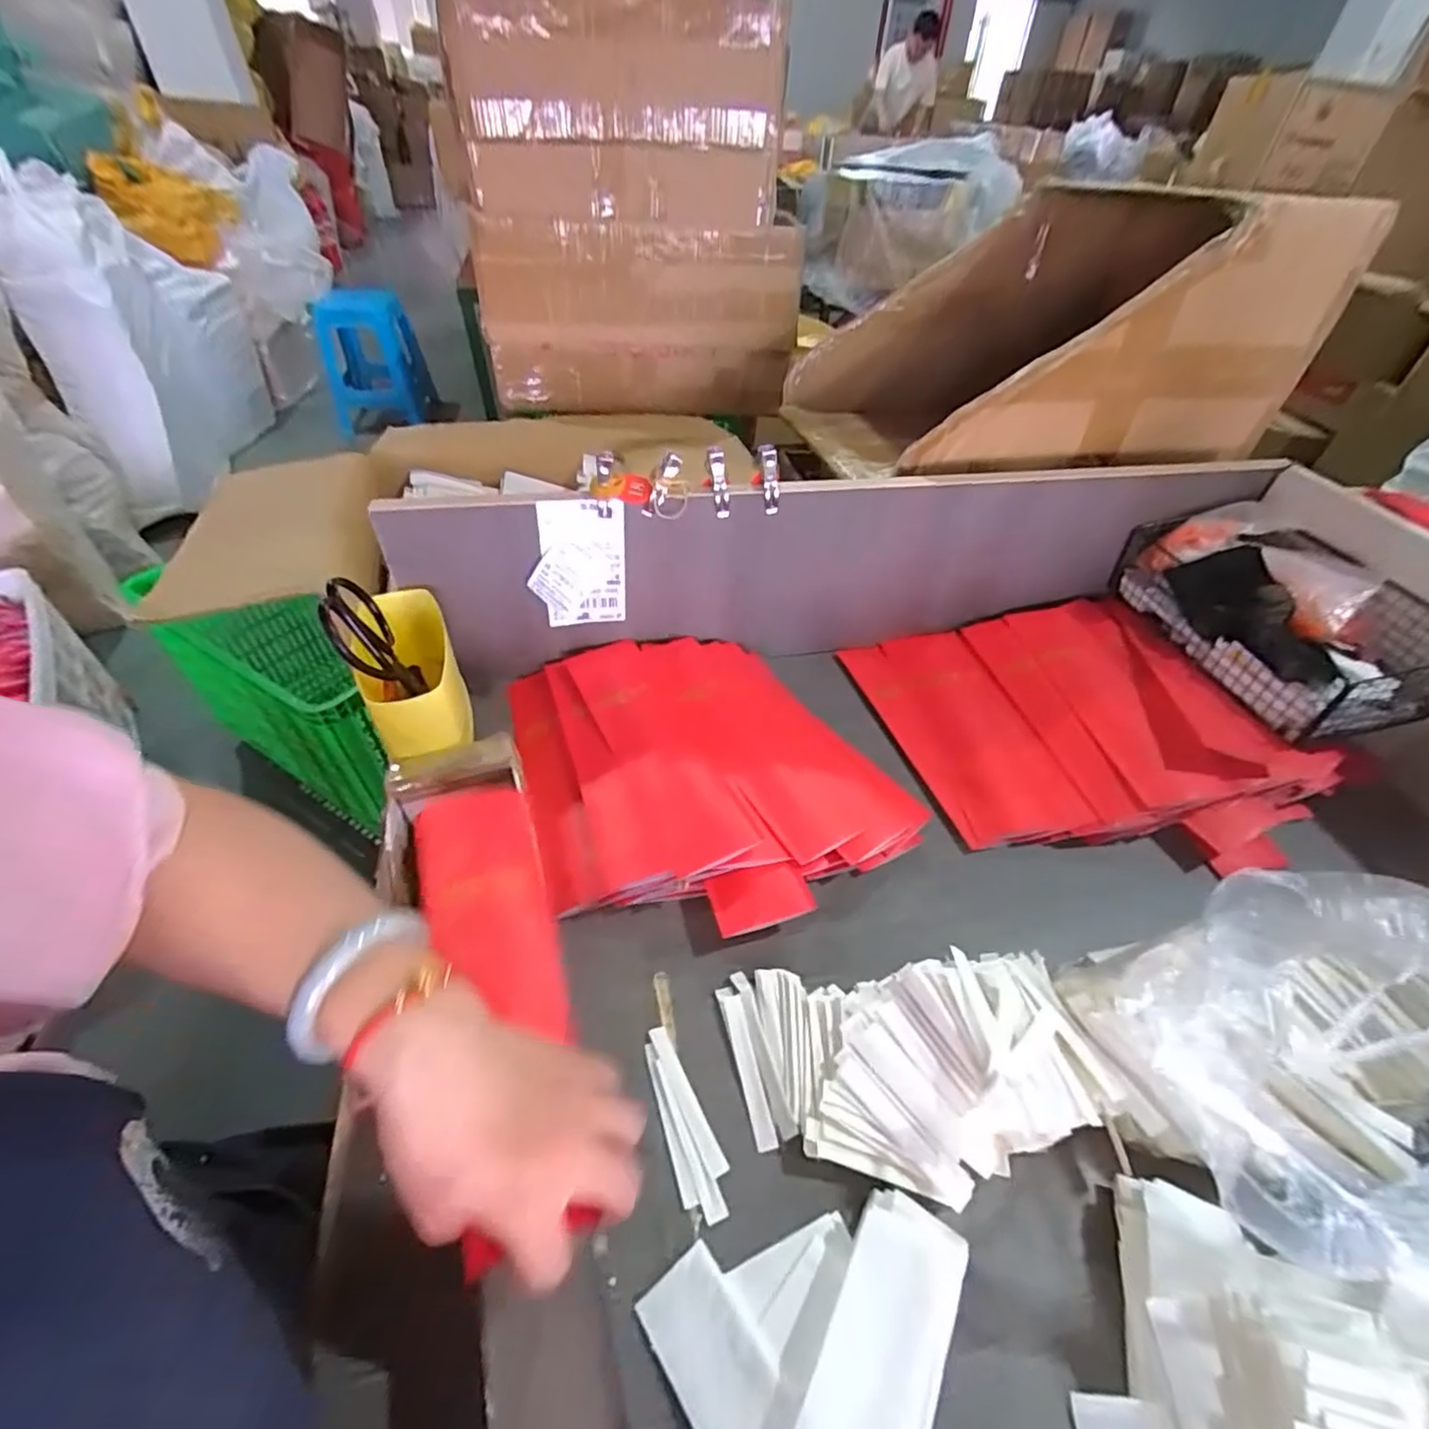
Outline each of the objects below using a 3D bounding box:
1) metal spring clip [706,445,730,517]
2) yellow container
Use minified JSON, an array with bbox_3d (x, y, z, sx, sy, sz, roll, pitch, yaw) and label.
[{"bbox_3d":[0.005,-0.211,0.569,0.015,0.061,0.017,-16,29,-13],"label":"metal spring clip"},{"bbox_3d":[-0.261,-0.029,0.546,0.068,0.085,0.161,-16,48,-17],"label":"yellow container"}]

